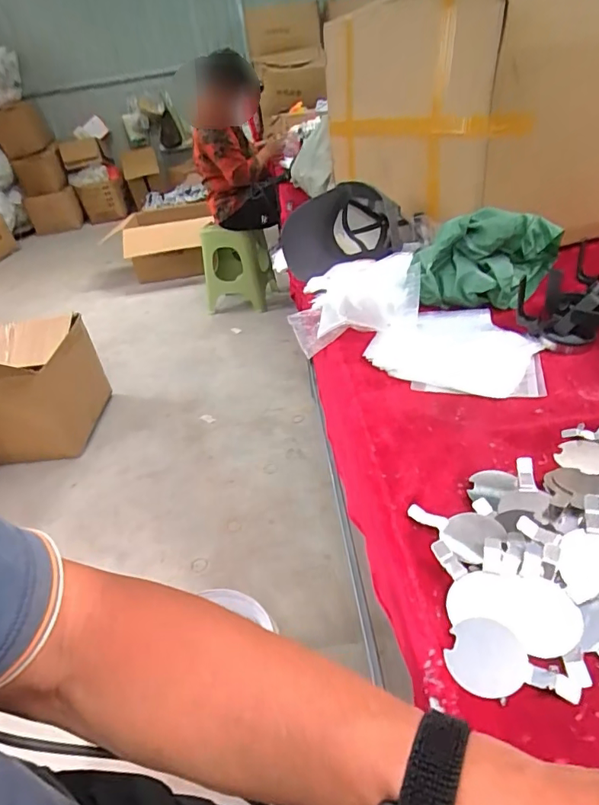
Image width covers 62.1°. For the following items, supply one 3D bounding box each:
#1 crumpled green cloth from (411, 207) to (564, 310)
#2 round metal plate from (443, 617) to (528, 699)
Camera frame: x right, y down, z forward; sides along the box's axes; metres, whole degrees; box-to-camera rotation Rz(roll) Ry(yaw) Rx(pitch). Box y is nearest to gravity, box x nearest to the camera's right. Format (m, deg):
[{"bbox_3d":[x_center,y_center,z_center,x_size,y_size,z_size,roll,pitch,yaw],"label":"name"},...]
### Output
[{"bbox_3d":[0.293,-0.232,0.798,0.212,0.128,0.114,10,36,24],"label":"crumpled green cloth"},{"bbox_3d":[0.131,0.179,0.351,0.053,0.004,0.051,-11,38,8],"label":"round metal plate"}]

